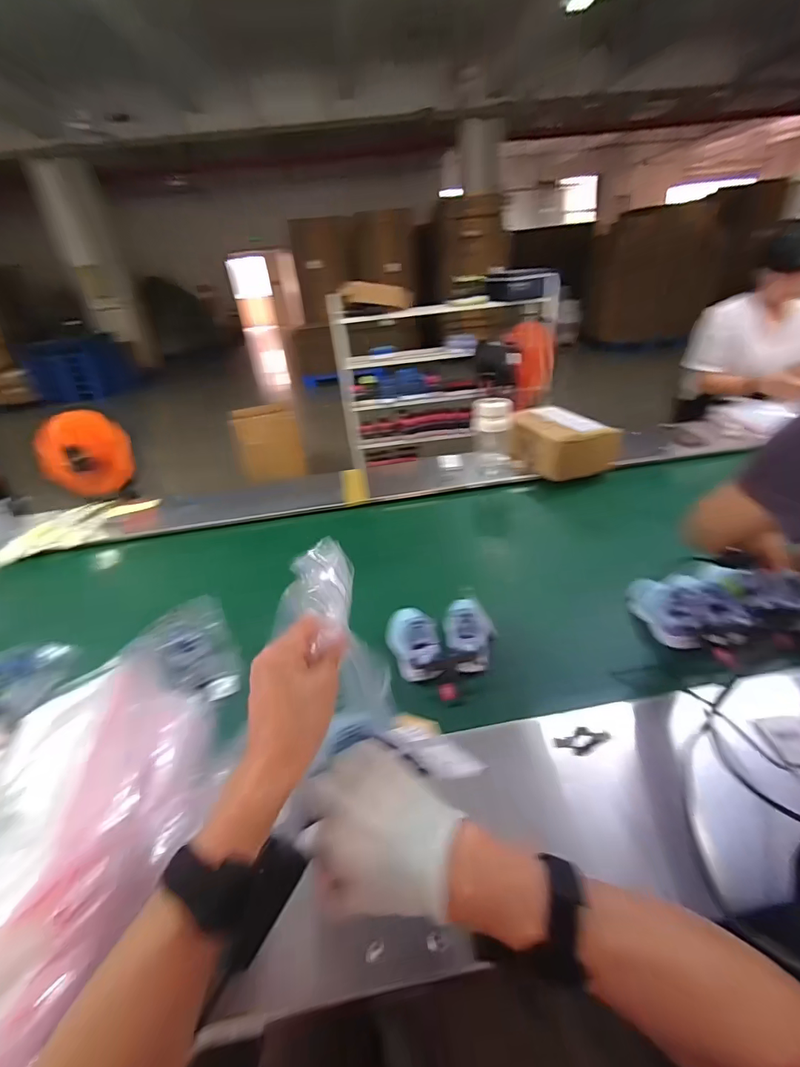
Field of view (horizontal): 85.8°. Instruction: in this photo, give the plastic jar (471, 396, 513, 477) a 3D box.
[{"bbox_3d":[0.274,-0.294,1.285,0.099,0.215,0.102,-4,31,2],"label":"plastic jar"}]

